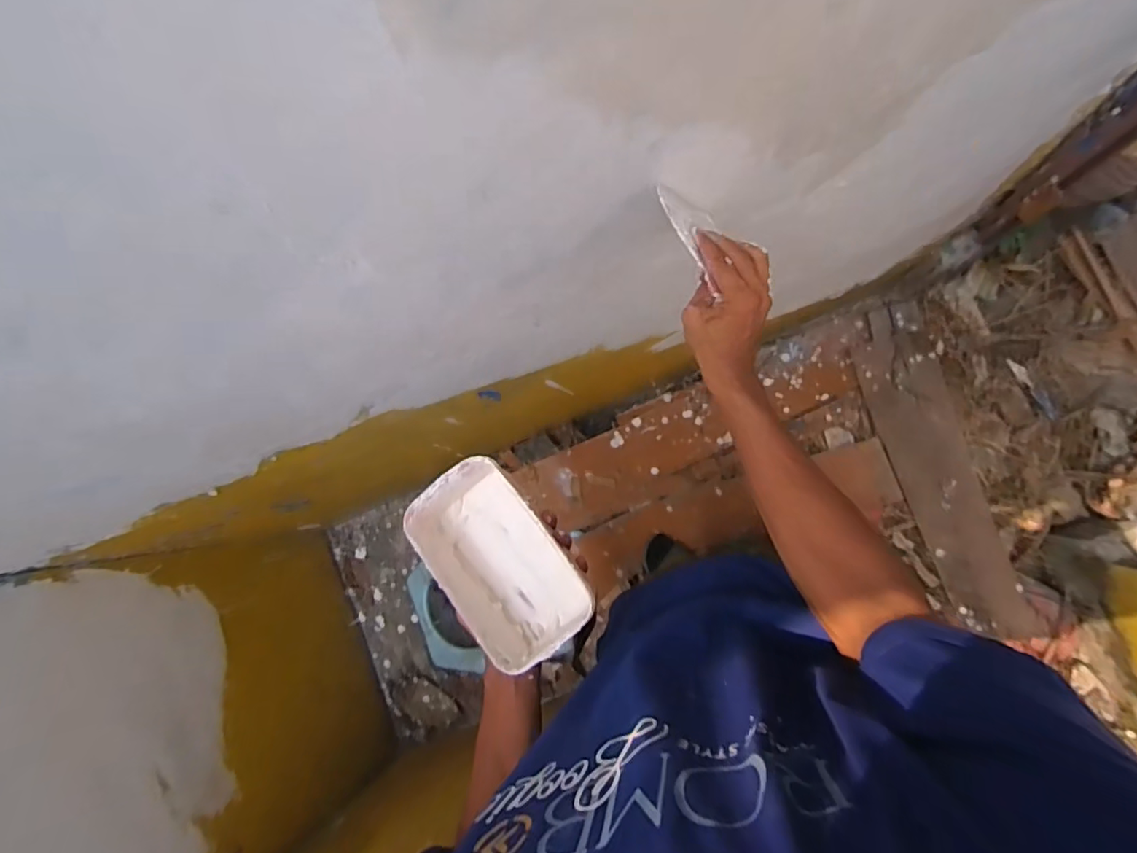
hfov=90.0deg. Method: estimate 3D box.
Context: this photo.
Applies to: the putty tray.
[{"bbox_3d":[-0.065,0.131,0.561,0.099,0.096,0.192,-38,83,5],"label":"putty tray"}]

